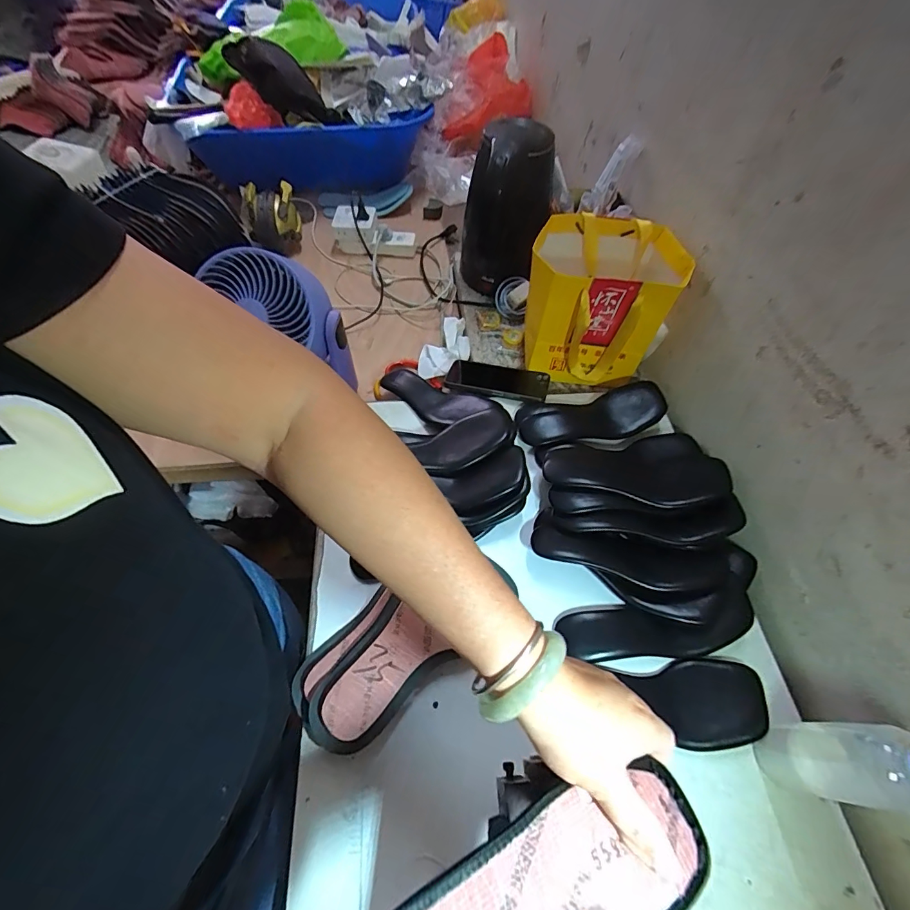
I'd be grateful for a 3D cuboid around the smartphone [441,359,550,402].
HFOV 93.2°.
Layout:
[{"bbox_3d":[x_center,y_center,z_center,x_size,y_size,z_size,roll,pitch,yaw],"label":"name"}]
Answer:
[{"bbox_3d":[0.067,-0.120,0.693,0.161,0.010,0.081,12,42,13],"label":"smartphone"}]

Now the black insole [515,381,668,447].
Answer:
[{"bbox_3d":[0.201,-0.062,0.631,0.213,0.027,0.084,-8,56,-8],"label":"black insole"}]

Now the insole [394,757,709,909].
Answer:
[{"bbox_3d":[0.056,0.236,0.238,0.215,0.016,0.066,-2,54,-21],"label":"insole"}]

